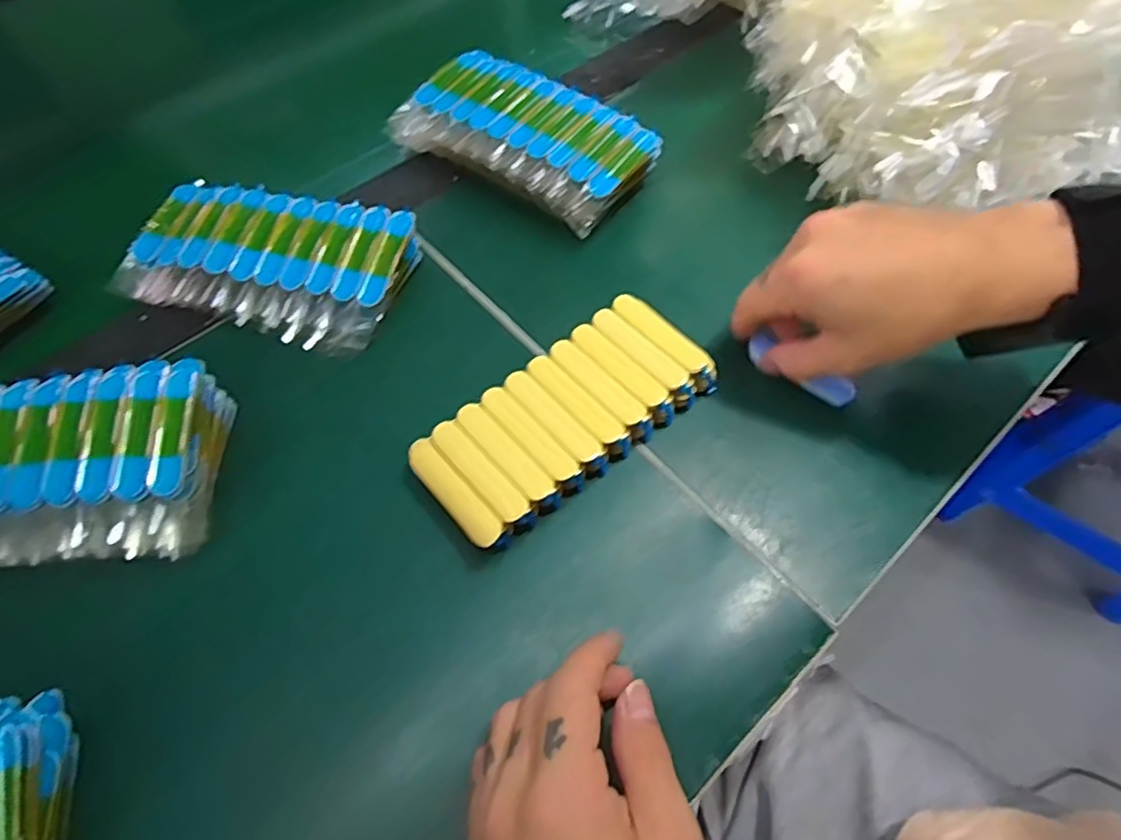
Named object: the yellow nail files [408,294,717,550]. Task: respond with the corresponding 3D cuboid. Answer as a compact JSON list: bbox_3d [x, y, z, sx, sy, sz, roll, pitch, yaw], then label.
[{"bbox_3d":[0.003,-0.002,0.333,0.152,0.025,0.066,-35,66,-19],"label":"yellow nail files"}]

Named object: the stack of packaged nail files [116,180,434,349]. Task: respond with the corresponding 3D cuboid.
[{"bbox_3d":[-0.168,-0.093,0.374,0.156,0.025,0.088,12,60,6],"label":"stack of packaged nail files"}]

